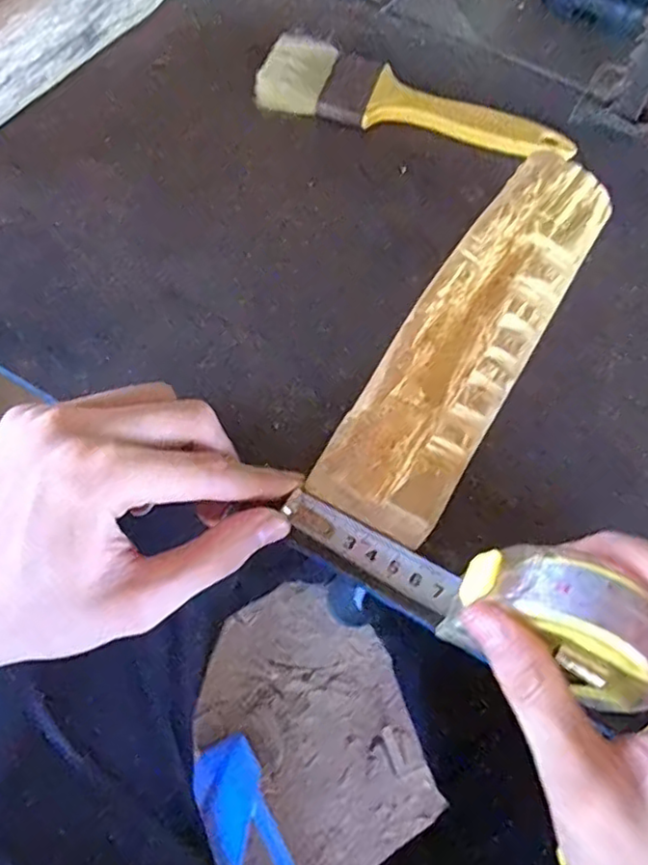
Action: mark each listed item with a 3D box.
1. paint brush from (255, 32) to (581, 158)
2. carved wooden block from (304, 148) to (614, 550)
[{"bbox_3d":[0.052,-0.188,0.368,0.175,0.009,0.049,12,66,2],"label":"paint brush"},{"bbox_3d":[0.067,-0.043,0.290,0.052,0.042,0.201,31,68,10],"label":"carved wooden block"}]

